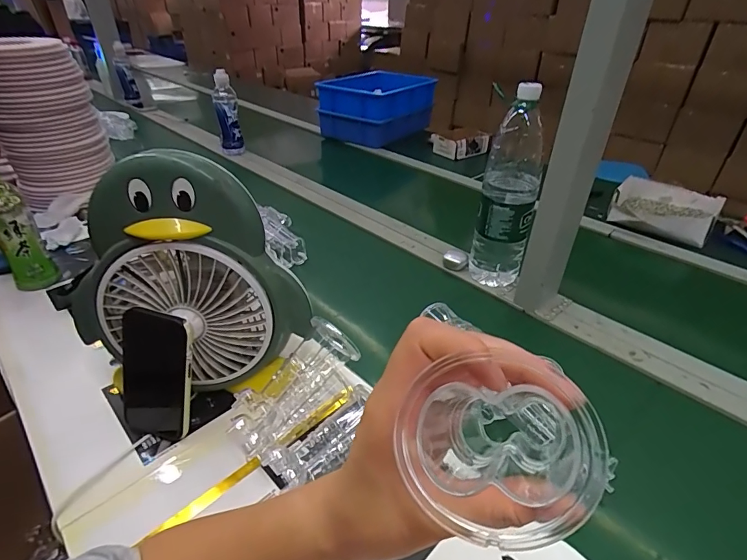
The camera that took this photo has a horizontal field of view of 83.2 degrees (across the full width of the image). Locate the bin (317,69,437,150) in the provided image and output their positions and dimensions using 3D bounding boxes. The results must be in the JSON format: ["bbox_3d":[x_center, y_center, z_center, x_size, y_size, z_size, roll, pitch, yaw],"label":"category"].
[{"bbox_3d":[0.015,-0.593,1.476,0.290,0.197,0.355,20,39,27],"label":"bin"}]

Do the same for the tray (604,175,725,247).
[{"bbox_3d":[0.655,-0.155,0.953,0.203,0.062,0.169,22,40,29],"label":"tray"}]

